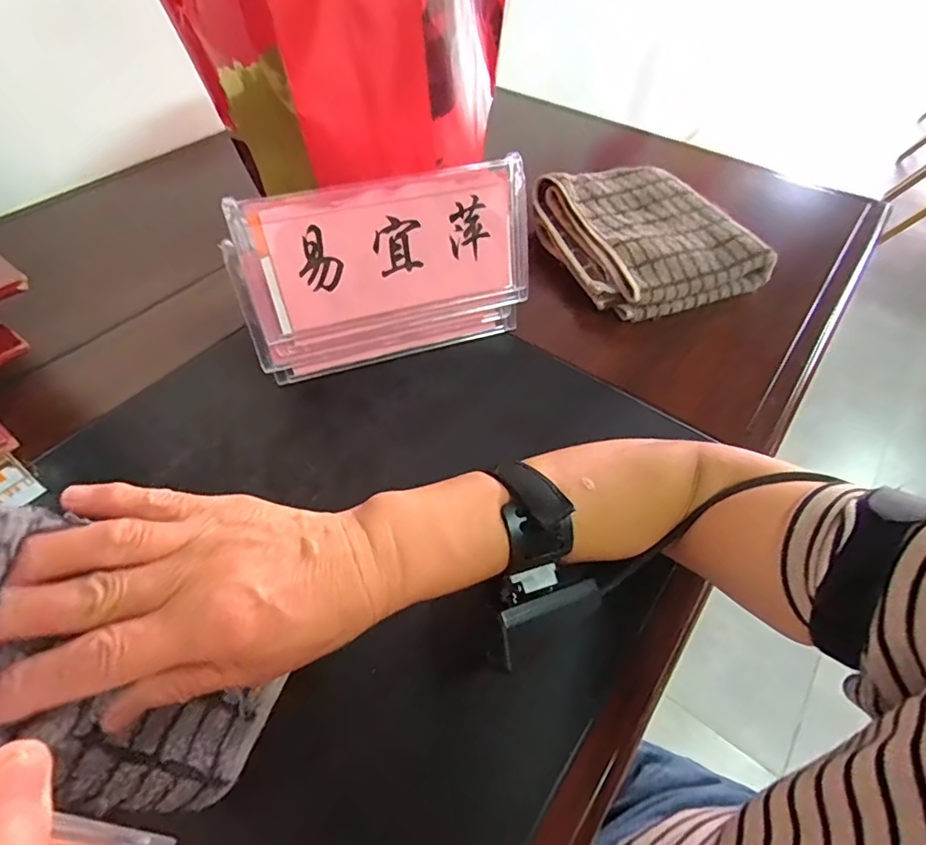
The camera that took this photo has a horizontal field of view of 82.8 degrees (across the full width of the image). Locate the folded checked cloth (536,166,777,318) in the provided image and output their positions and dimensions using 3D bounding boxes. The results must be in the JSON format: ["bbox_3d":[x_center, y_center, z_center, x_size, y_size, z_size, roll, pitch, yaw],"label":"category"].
[{"bbox_3d":[0.177,-0.185,0.520,0.165,0.053,0.183,-16,53,-15],"label":"folded checked cloth"}]

